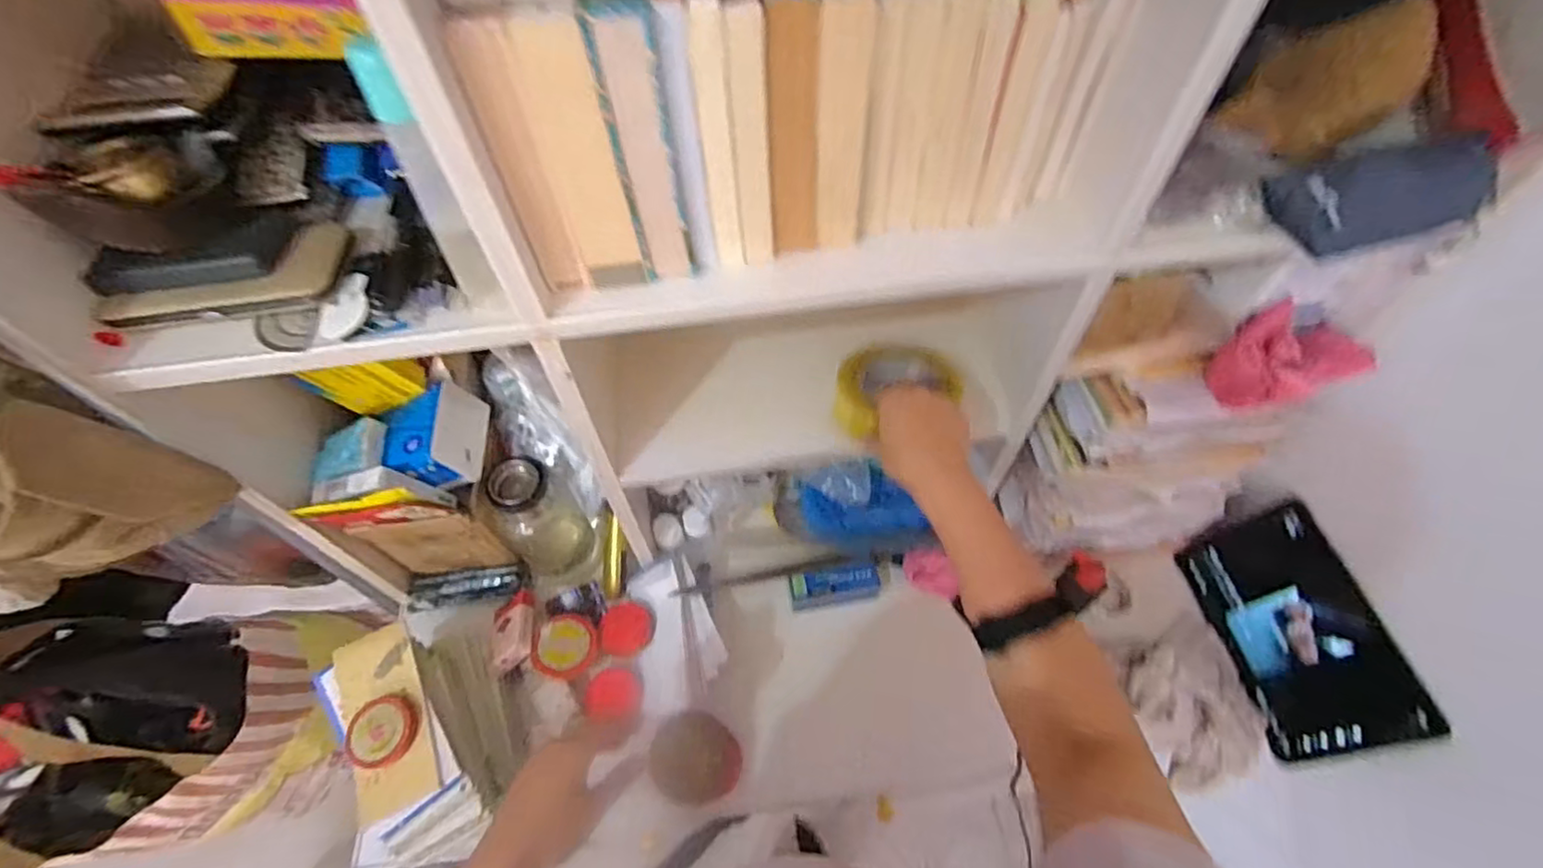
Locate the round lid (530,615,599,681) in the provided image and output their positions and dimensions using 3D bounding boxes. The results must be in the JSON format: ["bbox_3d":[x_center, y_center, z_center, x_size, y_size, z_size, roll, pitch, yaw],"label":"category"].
[{"bbox_3d":[-0.242,0.249,0.760,0.072,0.016,0.072,7,48,-8],"label":"round lid"}]

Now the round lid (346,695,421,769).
[{"bbox_3d":[-0.373,0.282,0.619,0.064,0.021,0.061,-1,57,1],"label":"round lid"}]

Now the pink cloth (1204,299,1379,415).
[{"bbox_3d":[0.485,-0.073,0.609,0.131,0.085,0.063,-10,57,-5],"label":"pink cloth"}]

